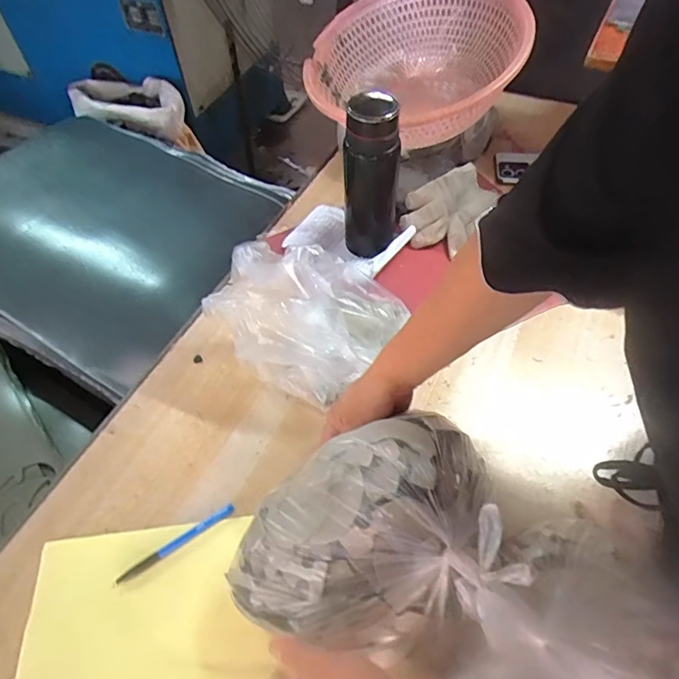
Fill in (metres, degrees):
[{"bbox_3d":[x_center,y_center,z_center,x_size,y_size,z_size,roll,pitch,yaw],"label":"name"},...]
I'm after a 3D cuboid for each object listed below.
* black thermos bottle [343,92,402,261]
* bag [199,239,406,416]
[{"bbox_3d":[0.043,-0.214,0.690,0.073,0.230,0.059,-3,54,1],"label":"black thermos bottle"},{"bbox_3d":[-0.022,-0.030,0.595,0.221,0.154,0.148,-20,55,-11],"label":"bag"}]

